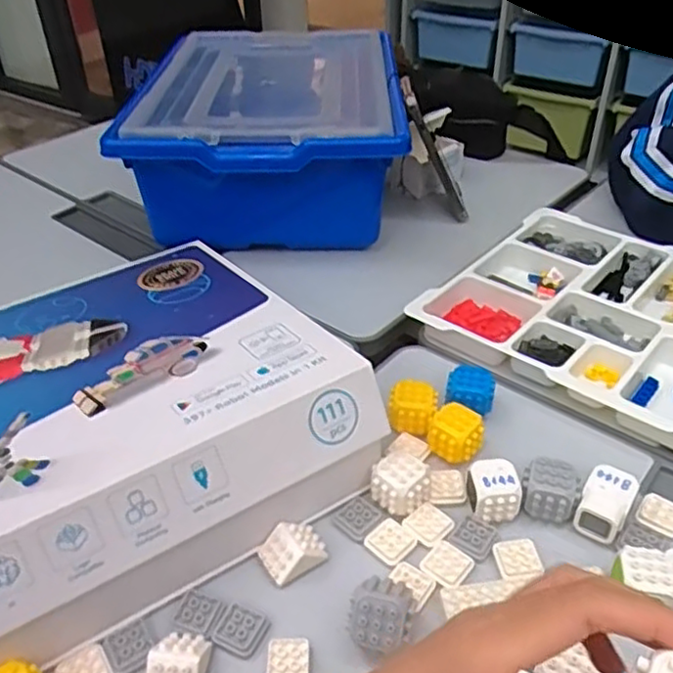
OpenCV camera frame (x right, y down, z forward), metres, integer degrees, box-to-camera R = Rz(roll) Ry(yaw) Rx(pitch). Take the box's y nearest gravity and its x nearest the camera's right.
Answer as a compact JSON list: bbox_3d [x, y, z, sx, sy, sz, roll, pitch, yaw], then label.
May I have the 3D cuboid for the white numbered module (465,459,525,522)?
[{"bbox_3d":[0.108,0.104,0.456,0.037,0.026,0.032,1,38,5],"label":"white numbered module"}]

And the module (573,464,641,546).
[{"bbox_3d":[0.178,0.111,0.446,0.029,0.031,0.040,22,44,29],"label":"module"}]

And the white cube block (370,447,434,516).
[{"bbox_3d":[0.044,0.099,0.463,0.033,0.026,0.033,-32,46,-32],"label":"white cube block"}]

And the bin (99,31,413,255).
[{"bbox_3d":[-0.074,-0.253,0.819,0.286,0.131,0.387,-2,38,2],"label":"bin"}]

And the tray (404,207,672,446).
[{"bbox_3d":[0.289,-0.003,0.591,0.377,0.034,0.265,26,46,33],"label":"tray"}]

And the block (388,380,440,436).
[{"bbox_3d":[0.059,0.053,0.516,0.035,0.031,0.028,4,38,9],"label":"block"}]

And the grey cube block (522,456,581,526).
[{"bbox_3d":[0.144,0.104,0.456,0.035,0.028,0.031,11,40,17],"label":"grey cube block"}]

